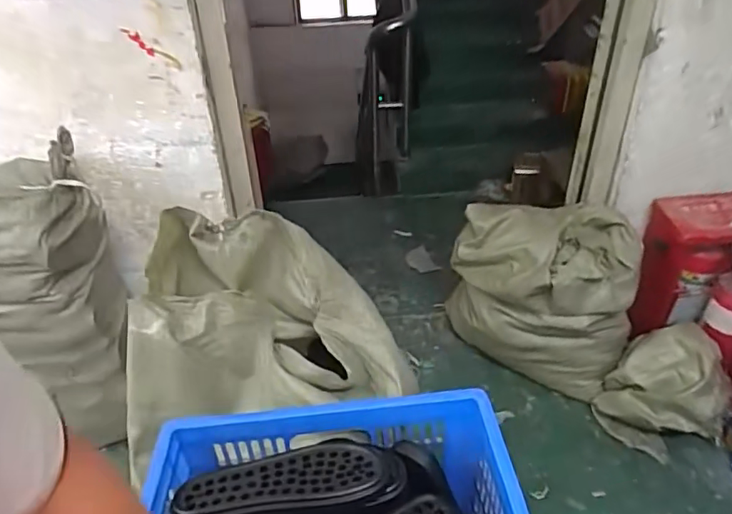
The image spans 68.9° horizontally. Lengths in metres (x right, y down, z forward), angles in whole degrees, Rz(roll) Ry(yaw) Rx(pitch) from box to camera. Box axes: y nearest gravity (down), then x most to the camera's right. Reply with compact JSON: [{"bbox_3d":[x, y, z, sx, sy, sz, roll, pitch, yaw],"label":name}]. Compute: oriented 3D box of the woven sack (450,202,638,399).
[{"bbox_3d":[0.509,0.138,1.623,0.481,0.501,0.291,3,36,7],"label":"woven sack"}]

